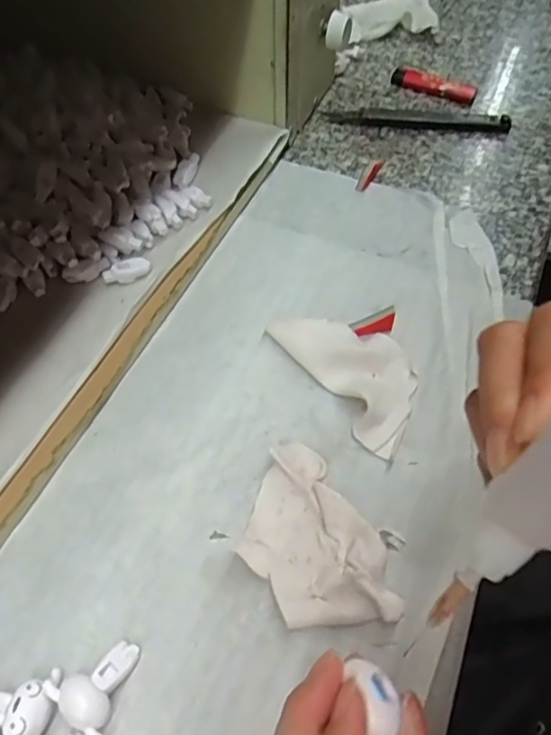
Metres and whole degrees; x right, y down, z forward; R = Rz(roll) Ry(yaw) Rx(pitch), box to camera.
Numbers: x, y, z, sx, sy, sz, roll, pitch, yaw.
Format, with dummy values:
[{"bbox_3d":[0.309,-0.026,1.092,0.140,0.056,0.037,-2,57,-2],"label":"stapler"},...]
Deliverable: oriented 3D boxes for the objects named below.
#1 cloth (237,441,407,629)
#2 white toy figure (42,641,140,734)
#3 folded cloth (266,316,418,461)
[{"bbox_3d":[0.016,0.083,0.278,0.057,0.017,0.094,-23,62,-18],"label":"cloth"},{"bbox_3d":[-0.075,0.133,0.243,0.030,0.015,0.035,29,60,13],"label":"white toy figure"},{"bbox_3d":[0.049,-0.001,0.335,0.055,0.014,0.102,-28,64,-21],"label":"folded cloth"}]

